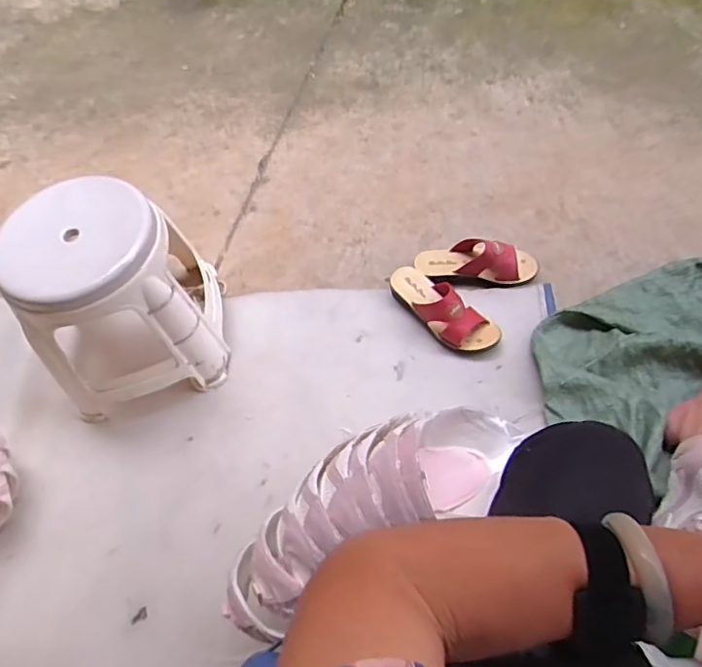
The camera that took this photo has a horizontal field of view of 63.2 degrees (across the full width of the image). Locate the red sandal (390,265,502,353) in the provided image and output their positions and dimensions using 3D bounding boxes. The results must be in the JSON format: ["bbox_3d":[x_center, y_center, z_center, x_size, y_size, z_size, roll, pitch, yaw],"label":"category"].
[{"bbox_3d":[0.170,-0.050,1.087,0.236,0.075,0.087,37,68,24],"label":"red sandal"}]

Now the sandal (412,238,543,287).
[{"bbox_3d":[0.254,-0.145,1.155,0.244,0.084,0.088,-1,58,4],"label":"sandal"}]

